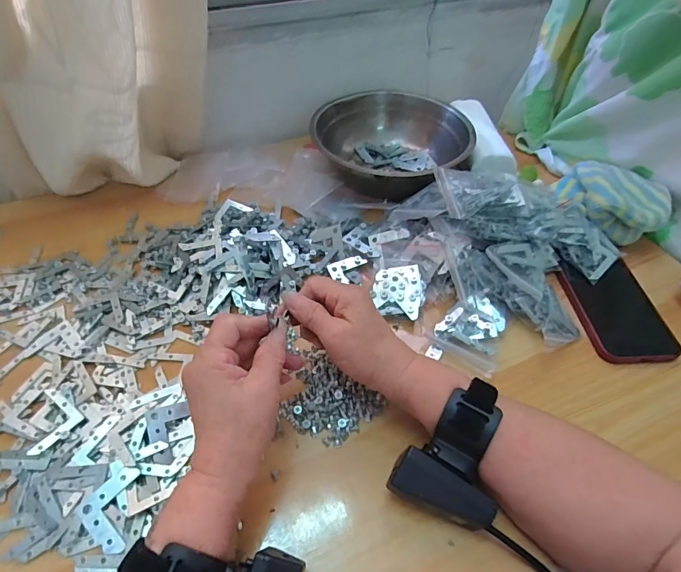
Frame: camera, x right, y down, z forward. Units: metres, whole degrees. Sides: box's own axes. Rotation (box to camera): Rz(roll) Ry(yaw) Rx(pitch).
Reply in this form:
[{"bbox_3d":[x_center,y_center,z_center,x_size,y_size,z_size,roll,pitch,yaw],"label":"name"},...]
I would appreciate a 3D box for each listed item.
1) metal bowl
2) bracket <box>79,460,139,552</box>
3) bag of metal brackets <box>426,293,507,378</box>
[{"bbox_3d":[0.069,-0.202,0.575,0.200,0.072,0.200,0,49,0],"label":"metal bowl"},{"bbox_3d":[-0.170,0.160,0.298,0.035,0.004,0.058,0,60,-2],"label":"bracket"},{"bbox_3d":[0.132,0.038,0.392,0.063,0.023,0.076,33,57,25],"label":"bag of metal brackets"}]

